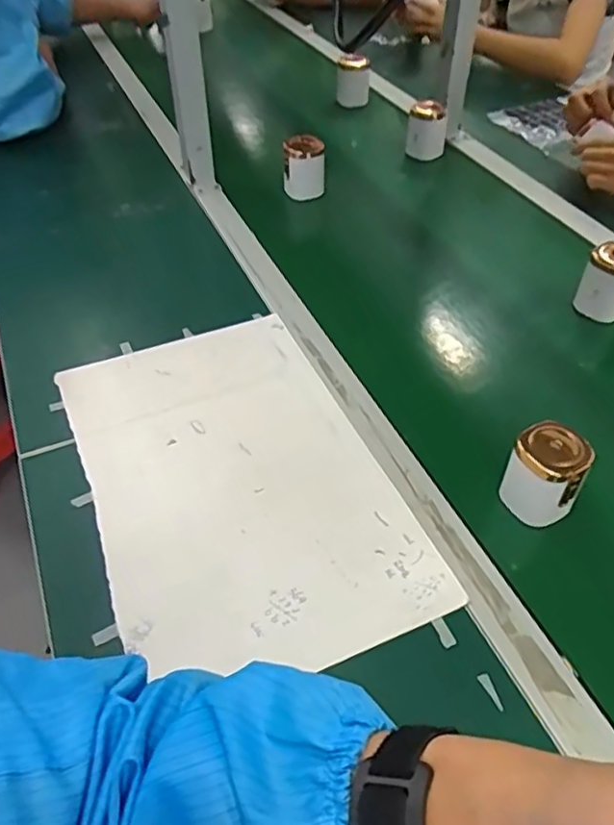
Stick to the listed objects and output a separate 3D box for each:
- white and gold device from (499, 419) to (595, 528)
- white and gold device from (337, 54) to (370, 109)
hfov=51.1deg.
[{"bbox_3d":[0.201,0.051,0.538,0.057,0.072,0.052,29,53,25],"label":"white and gold device"},{"bbox_3d":[0.082,-0.601,1.167,0.055,0.078,0.057,2,46,2],"label":"white and gold device"}]

